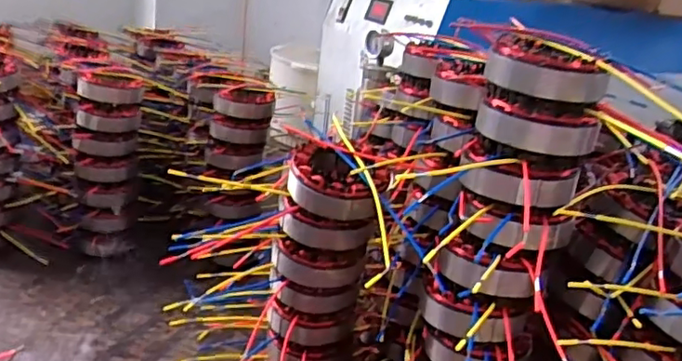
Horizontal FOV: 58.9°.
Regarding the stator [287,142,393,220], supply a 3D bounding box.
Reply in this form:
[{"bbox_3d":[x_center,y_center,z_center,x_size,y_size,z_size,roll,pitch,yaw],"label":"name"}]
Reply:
[{"bbox_3d":[-0.002,0.001,0.519,0.084,0.045,0.072,11,21,8],"label":"stator"}]

